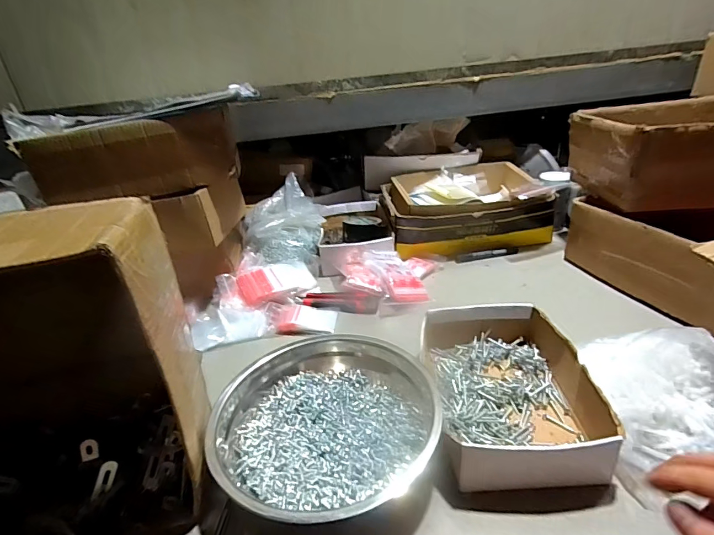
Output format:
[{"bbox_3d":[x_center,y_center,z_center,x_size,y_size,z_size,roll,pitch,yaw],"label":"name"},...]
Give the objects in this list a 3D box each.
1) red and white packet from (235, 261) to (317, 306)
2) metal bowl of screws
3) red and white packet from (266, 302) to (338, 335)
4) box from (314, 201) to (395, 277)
[{"bbox_3d":[-0.156,0.027,0.800,0.140,0.034,0.090,-20,53,-21],"label":"red and white packet"},{"bbox_3d":[-0.032,0.180,0.480,0.238,0.070,0.220,-5,28,3],"label":"metal bowl of screws"},{"bbox_3d":[-0.101,0.088,0.728,0.129,0.021,0.067,1,29,13],"label":"red and white packet"},{"bbox_3d":[-0.007,-0.079,0.952,0.155,0.073,0.252,-7,28,-1],"label":"box"}]

